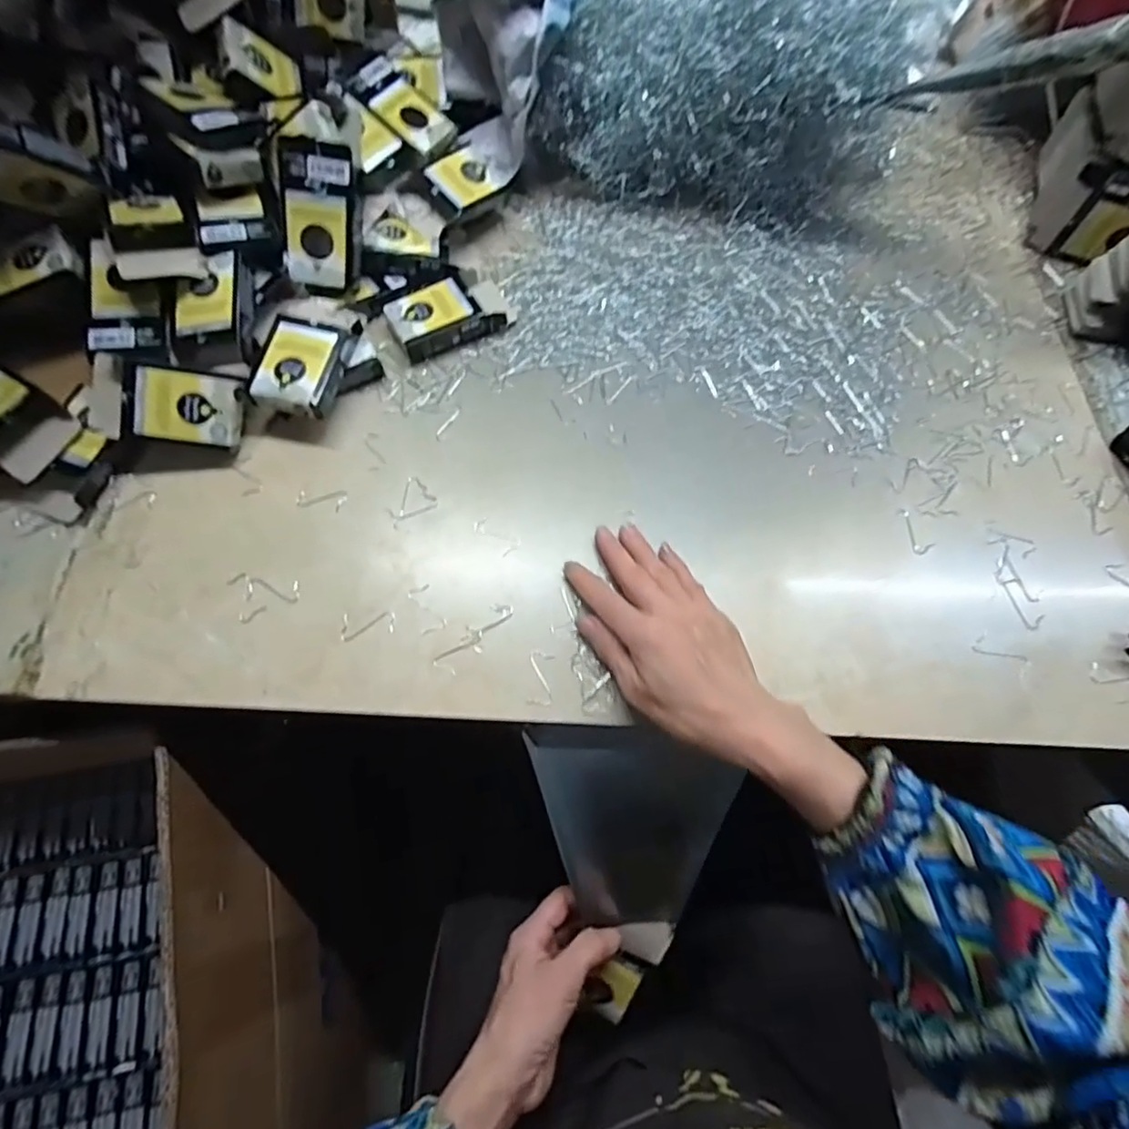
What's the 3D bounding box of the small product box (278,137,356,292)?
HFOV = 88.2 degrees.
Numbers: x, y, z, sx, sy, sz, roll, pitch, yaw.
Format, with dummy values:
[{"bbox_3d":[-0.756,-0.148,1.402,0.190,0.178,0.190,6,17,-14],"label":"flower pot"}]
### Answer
[{"bbox_3d":[-0.190,-0.270,0.453,0.054,0.100,0.015,1,20,-8],"label":"small product box"}]

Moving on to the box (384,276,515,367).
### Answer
[{"bbox_3d":[-0.093,-0.208,0.484,0.099,0.023,0.057,-22,67,-10],"label":"box"}]

